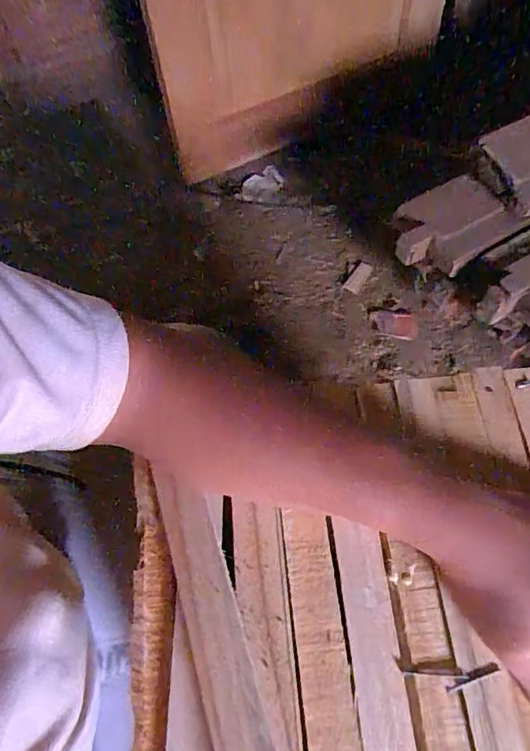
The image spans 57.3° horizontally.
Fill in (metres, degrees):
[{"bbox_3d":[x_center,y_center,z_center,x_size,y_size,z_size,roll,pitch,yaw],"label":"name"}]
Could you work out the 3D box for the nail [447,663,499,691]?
[{"bbox_3d":[0.131,0.190,0.307,0.036,0.004,0.006,-17,67,-8],"label":"nail"}]

